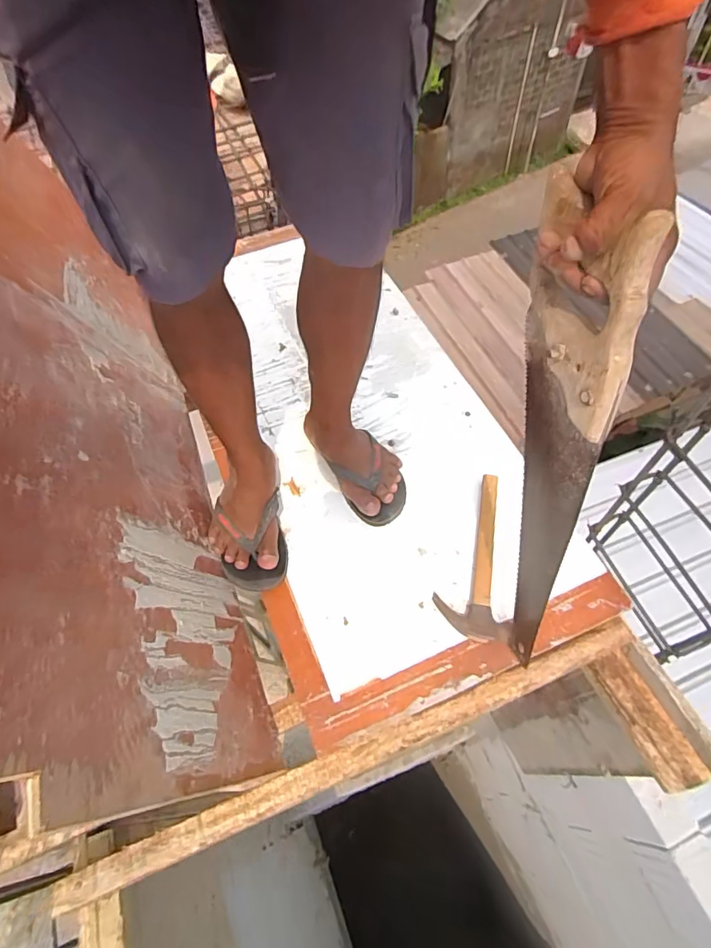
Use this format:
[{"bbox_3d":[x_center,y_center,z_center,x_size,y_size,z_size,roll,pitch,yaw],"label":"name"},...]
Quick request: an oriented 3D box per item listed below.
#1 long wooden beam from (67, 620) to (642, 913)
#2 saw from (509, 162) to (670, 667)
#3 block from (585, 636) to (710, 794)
[{"bbox_3d":[0.020,0.355,0.639,0.784,0.040,0.049,-20,59,-11],"label":"long wooden beam"},{"bbox_3d":[0.187,0.013,0.493,0.025,0.487,0.111,-10,38,-6],"label":"saw"},{"bbox_3d":[0.414,0.334,0.690,0.072,0.066,0.183,-23,59,-13],"label":"block"}]

